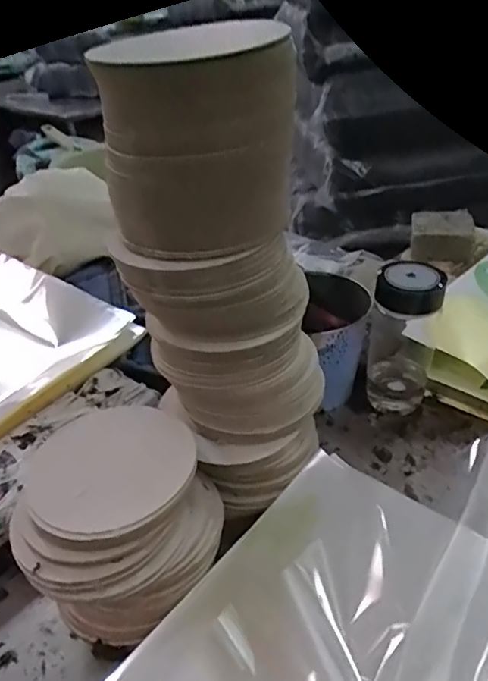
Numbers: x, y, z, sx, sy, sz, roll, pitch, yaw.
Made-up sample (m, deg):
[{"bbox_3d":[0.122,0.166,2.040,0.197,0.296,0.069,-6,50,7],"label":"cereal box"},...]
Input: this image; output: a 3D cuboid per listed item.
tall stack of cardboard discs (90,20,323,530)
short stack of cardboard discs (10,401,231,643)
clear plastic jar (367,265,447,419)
[{"bbox_3d":[-0.020,-0.062,0.509,0.172,0.427,0.187,-7,34,-3],"label":"tall stack of cardboard discs"},{"bbox_3d":[-0.106,0.161,0.487,0.176,0.119,0.136,-28,41,-31],"label":"short stack of cardboard discs"},{"bbox_3d":[0.199,-0.009,0.675,0.077,0.190,0.093,8,36,17],"label":"clear plastic jar"}]

